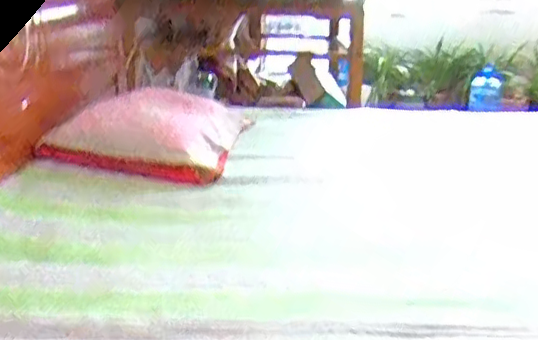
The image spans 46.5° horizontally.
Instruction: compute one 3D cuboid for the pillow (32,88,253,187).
[{"bbox_3d":[-0.267,-0.123,1.562,0.381,0.119,0.588,5,17,7],"label":"pillow"}]

